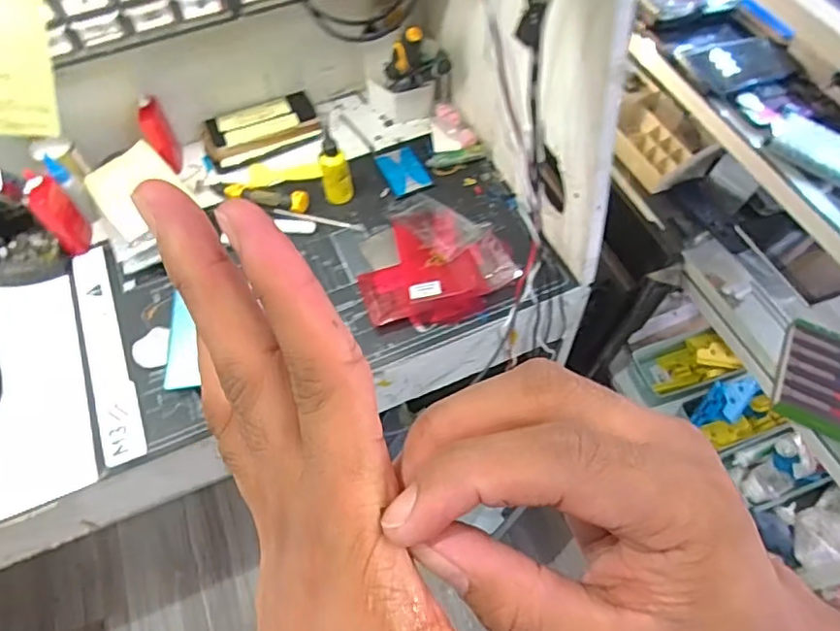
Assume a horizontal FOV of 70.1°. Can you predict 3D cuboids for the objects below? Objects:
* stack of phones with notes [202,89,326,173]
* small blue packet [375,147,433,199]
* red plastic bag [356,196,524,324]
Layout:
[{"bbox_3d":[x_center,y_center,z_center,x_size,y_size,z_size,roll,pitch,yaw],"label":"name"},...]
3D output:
[{"bbox_3d":[-0.229,-0.271,0.872,0.163,0.032,0.094,-23,60,-12],"label":"stack of phones with notes"},{"bbox_3d":[-0.024,-0.202,0.839,0.054,0.009,0.085,-22,60,-11],"label":"small blue packet"},{"bbox_3d":[0.008,-0.079,0.764,0.182,0.030,0.200,-17,59,-9],"label":"red plastic bag"}]

